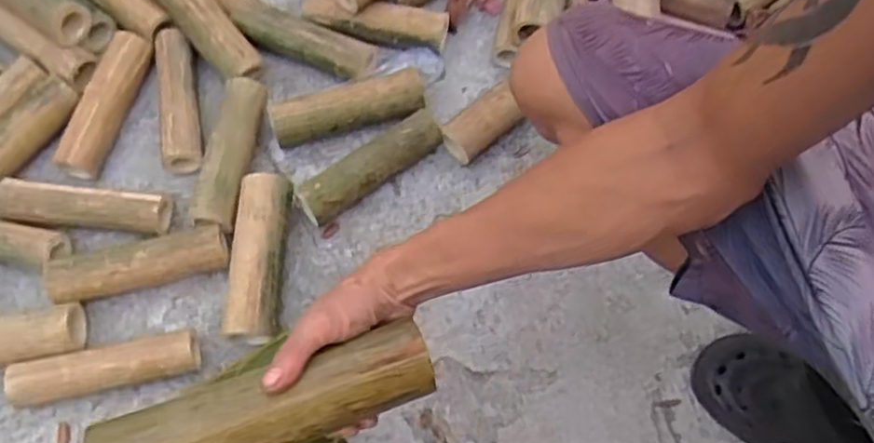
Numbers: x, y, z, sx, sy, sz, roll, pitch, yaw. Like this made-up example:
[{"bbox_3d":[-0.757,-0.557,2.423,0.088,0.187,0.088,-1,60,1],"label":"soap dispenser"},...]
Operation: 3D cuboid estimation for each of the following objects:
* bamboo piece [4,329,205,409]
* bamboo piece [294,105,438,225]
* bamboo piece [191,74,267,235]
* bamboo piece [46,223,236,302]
[{"bbox_3d":[-0.337,0.151,0.729,0.187,0.047,0.049,-12,66,-7],"label":"bamboo piece"},{"bbox_3d":[-0.074,-0.061,0.820,0.189,0.052,0.051,-36,70,-15],"label":"bamboo piece"},{"bbox_3d":[-0.240,-0.080,0.813,0.052,0.041,0.189,7,66,2],"label":"bamboo piece"},{"bbox_3d":[-0.314,0.042,0.755,0.183,0.042,0.057,-14,66,-7],"label":"bamboo piece"}]

